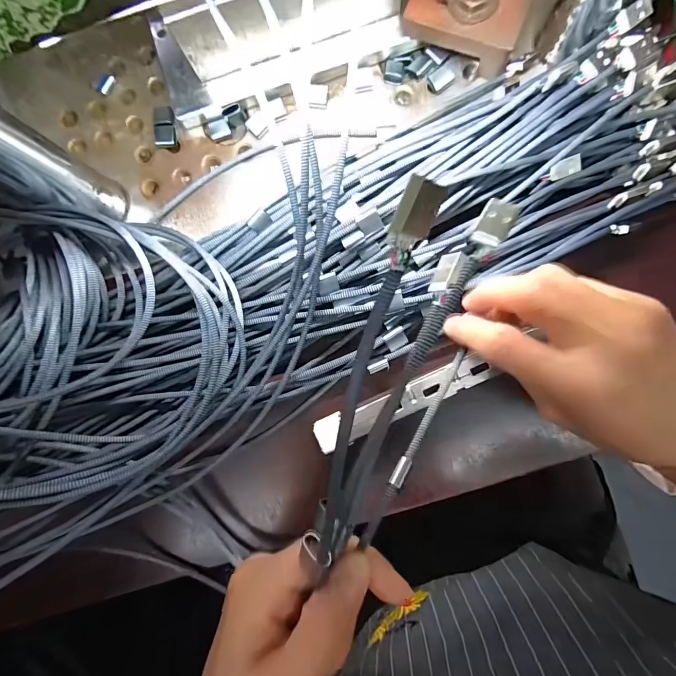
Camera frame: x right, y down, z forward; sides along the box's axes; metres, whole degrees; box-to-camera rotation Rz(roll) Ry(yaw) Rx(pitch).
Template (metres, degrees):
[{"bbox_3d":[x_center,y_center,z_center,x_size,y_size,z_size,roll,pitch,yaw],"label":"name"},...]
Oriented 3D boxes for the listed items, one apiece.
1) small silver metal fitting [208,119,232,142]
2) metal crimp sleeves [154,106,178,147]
[{"bbox_3d":[-0.088,-0.155,0.274,0.015,0.006,0.011,-19,88,4],"label":"small silver metal fitting"},{"bbox_3d":[-0.130,-0.159,0.275,0.016,0.006,0.033,-7,88,4],"label":"metal crimp sleeves"}]

